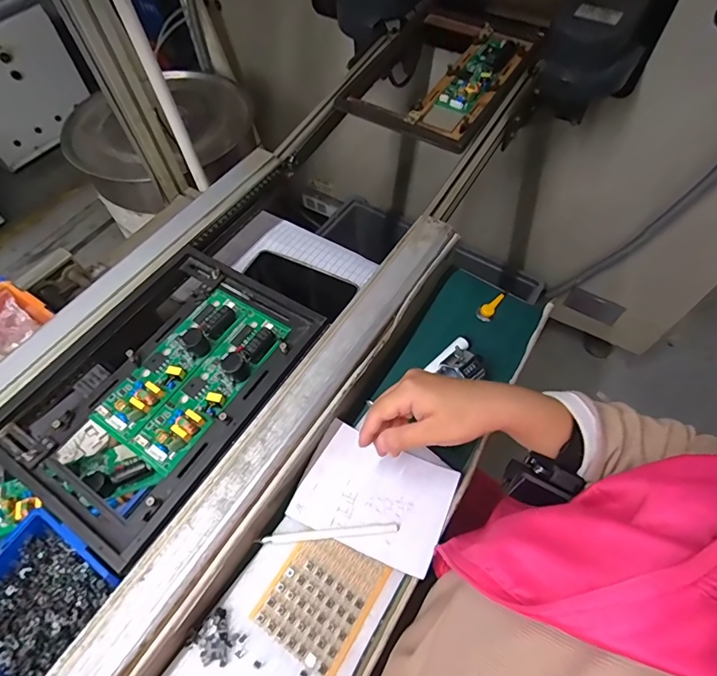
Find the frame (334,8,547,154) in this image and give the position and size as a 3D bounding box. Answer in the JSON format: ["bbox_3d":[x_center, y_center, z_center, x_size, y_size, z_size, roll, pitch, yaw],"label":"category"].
[{"bbox_3d":[0.129,-0.434,0.719,0.244,0.052,0.321,27,63,18],"label":"frame"}]

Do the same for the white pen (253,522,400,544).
[{"bbox_3d":[-0.028,0.184,0.413,0.130,0.007,0.009,-6,58,-1],"label":"white pen"}]

